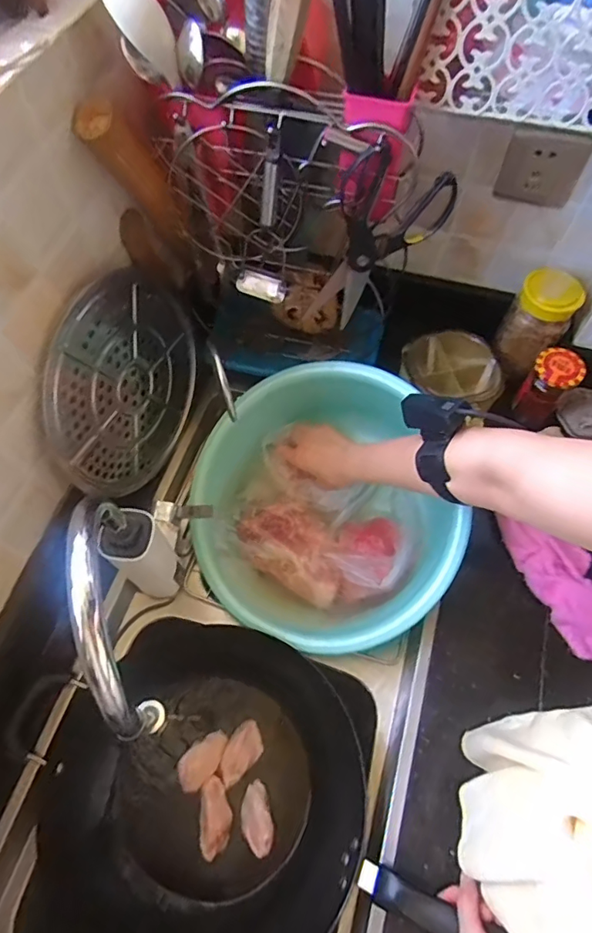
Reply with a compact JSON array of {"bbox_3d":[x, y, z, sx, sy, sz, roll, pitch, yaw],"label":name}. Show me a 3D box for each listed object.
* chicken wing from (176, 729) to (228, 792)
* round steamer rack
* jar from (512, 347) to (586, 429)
[{"bbox_3d":[-0.119,0.375,0.640,0.074,0.017,0.040,-40,70,-19],"label":"chicken wing"},{"bbox_3d":[-0.206,-0.100,0.640,0.023,0.261,0.265,14,52,17],"label":"round steamer rack"},{"bbox_3d":[0.367,-0.115,0.739,0.060,0.111,0.056,0,63,0],"label":"jar"}]

